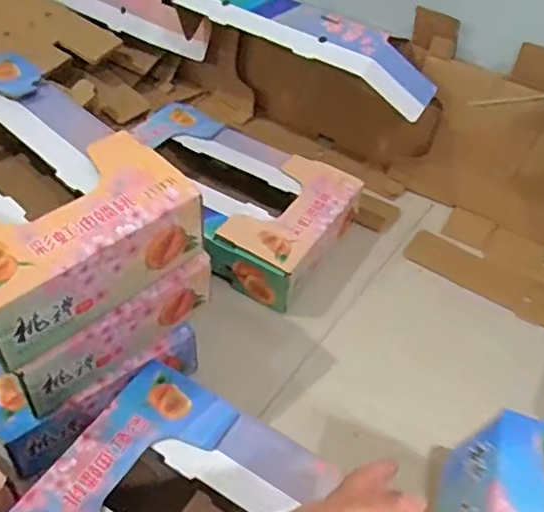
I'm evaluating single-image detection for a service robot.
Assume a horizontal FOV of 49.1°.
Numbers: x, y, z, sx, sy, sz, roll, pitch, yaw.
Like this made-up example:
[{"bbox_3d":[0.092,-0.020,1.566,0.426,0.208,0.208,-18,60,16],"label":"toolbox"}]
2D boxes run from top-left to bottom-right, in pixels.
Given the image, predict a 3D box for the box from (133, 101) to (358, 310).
[{"bbox_3d":[-0.078,-0.113,0.998,0.408,0.104,0.259,29,50,21],"label":"box"}]

